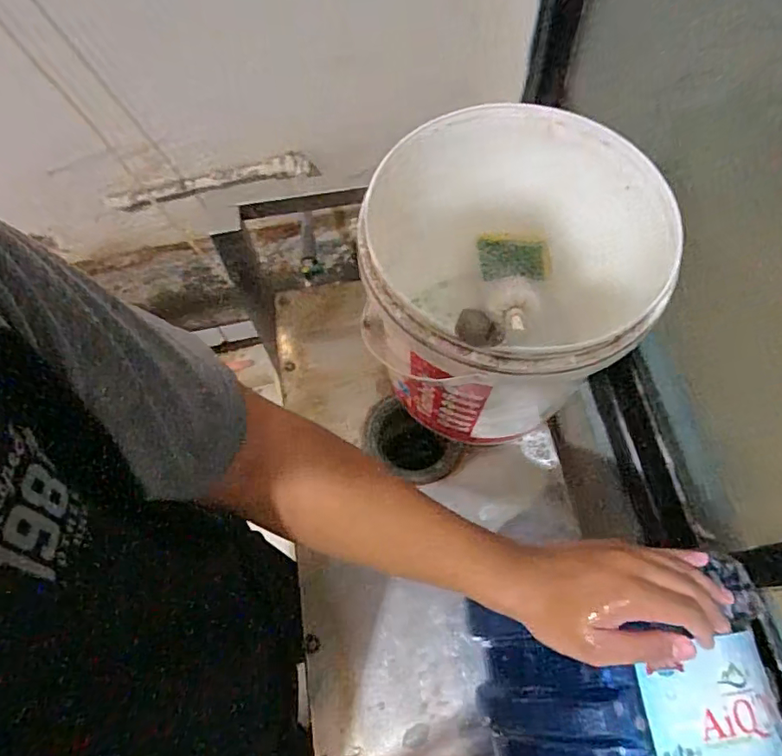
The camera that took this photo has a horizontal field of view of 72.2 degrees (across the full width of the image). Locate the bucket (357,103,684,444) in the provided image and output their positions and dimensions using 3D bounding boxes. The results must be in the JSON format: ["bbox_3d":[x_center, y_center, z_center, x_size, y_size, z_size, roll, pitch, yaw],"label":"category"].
[{"bbox_3d":[0.139,-0.099,0.642,0.323,0.276,0.302,-1,66,3],"label":"bucket"}]

